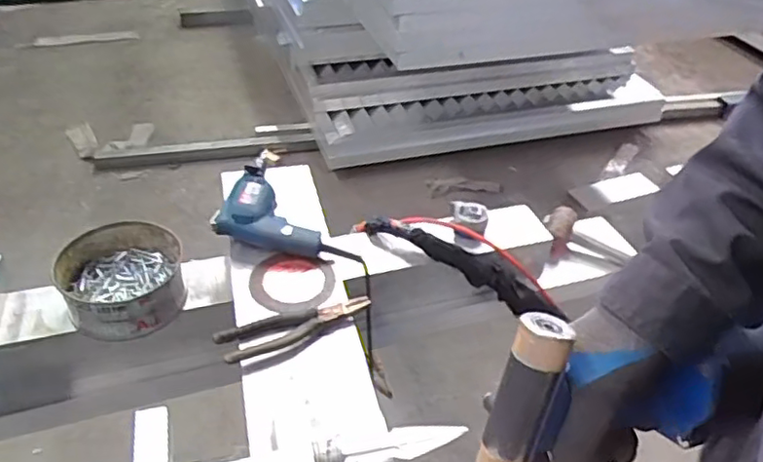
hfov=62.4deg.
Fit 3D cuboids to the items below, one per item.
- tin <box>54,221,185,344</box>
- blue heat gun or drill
[{"bbox_3d":[-0.377,0.071,0.914,0.171,0.066,0.175,-9,41,-15],"label":"tin"},{"bbox_3d":[-0.132,-0.041,0.974,0.216,0.061,0.172,6,39,4],"label":"blue heat gun or drill"}]

